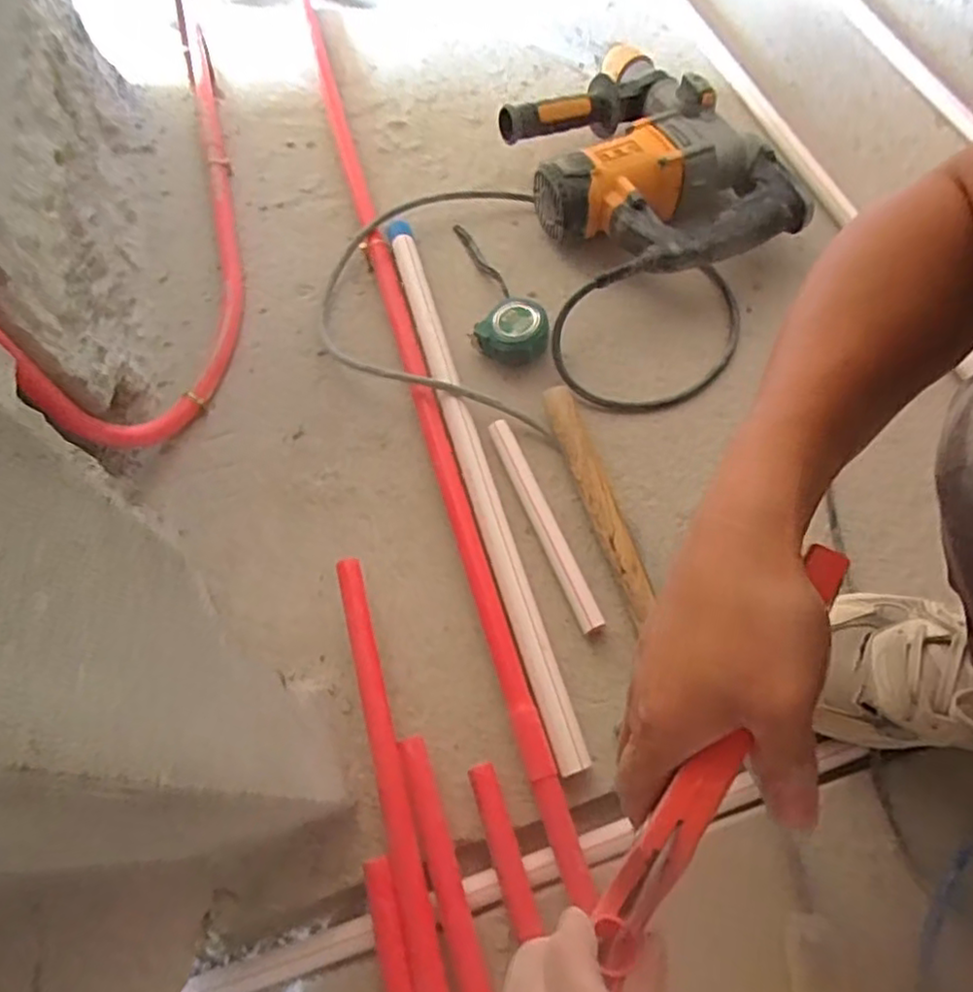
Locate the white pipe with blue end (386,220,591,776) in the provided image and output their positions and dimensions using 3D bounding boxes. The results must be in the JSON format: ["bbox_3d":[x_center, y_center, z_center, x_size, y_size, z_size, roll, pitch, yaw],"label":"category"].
[{"bbox_3d":[-0.015,-0.048,0.619,0.027,0.026,0.578,-16,63,-4],"label":"white pipe with blue end"}]

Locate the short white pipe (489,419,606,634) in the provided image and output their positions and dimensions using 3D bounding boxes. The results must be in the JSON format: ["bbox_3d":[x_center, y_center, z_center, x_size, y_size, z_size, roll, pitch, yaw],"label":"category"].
[{"bbox_3d":[0.050,0.021,0.581,0.019,0.016,0.206,-21,64,-7],"label":"short white pipe"}]

